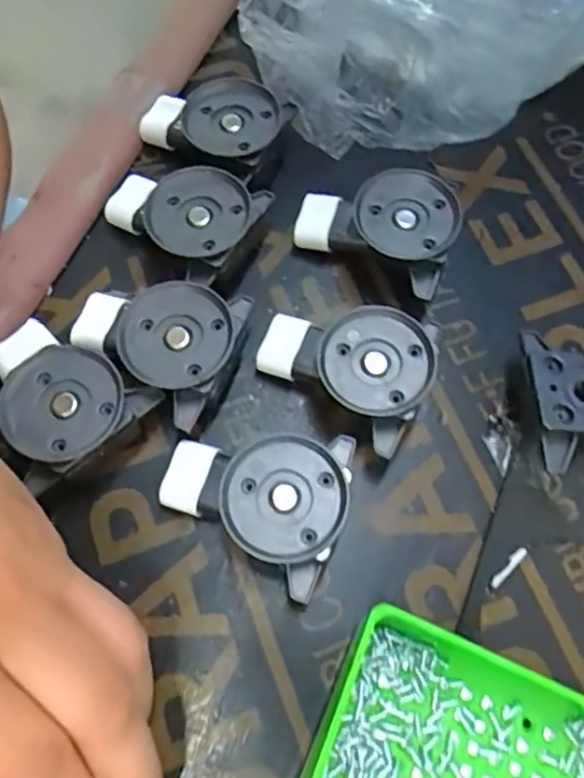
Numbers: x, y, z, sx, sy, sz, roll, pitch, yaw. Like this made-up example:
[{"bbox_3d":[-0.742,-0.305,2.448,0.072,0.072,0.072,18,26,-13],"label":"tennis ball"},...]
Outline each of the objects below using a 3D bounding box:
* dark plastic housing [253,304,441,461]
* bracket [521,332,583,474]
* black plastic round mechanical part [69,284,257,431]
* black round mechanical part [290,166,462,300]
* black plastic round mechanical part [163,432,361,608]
[{"bbox_3d":[0.021,-0.011,0.238,0.065,0.031,0.042,32,71,11],"label":"dark plastic housing"},{"bbox_3d":[0.121,0.008,0.236,0.064,0.027,0.052,4,68,0],"label":"bracket"},{"bbox_3d":[-0.051,-0.016,0.236,0.059,0.027,0.048,14,68,4],"label":"black plastic round mechanical part"},{"bbox_3d":[0.037,-0.069,0.262,0.065,0.032,0.039,30,70,10],"label":"black round mechanical part"},{"bbox_3d":[-0.014,0.037,0.220,0.065,0.028,0.048,23,69,8],"label":"black plastic round mechanical part"}]

